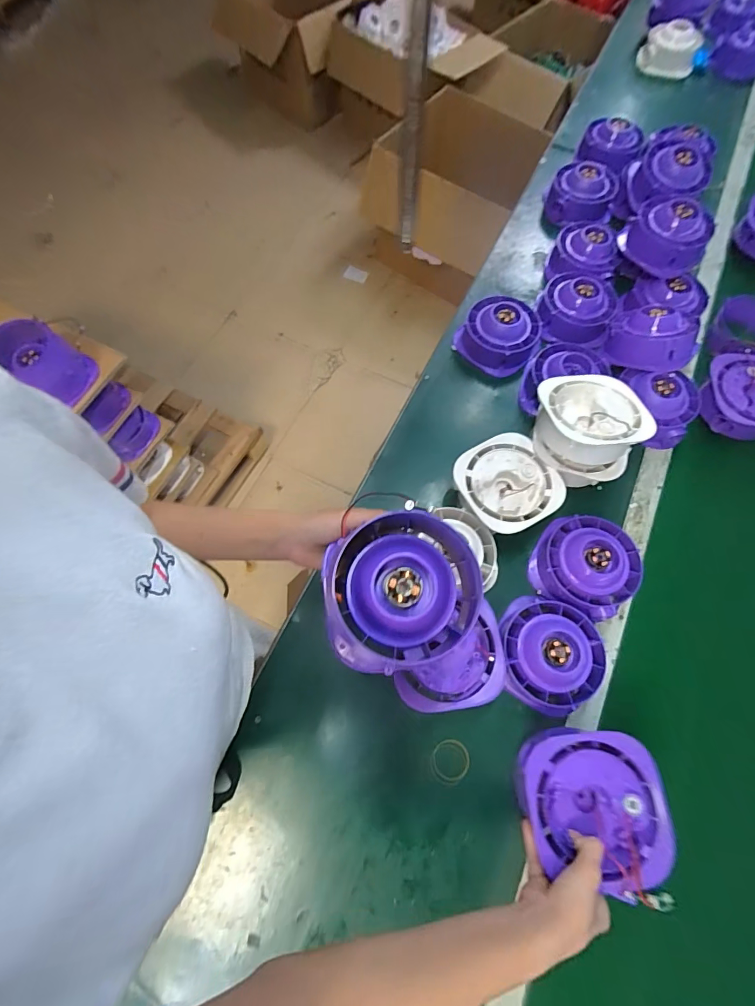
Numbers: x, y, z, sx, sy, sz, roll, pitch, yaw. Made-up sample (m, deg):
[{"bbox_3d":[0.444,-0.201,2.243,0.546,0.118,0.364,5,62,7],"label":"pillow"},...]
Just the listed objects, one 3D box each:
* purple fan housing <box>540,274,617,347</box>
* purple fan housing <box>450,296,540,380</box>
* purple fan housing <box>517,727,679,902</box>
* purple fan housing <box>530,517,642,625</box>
[{"bbox_3d":[0.365,-0.361,0.767,0.127,0.065,0.135,0,70,-1],"label":"purple fan housing"},{"bbox_3d":[0.221,-0.308,0.753,0.136,0.068,0.123,35,73,11],"label":"purple fan housing"},{"bbox_3d":[0.225,0.323,0.450,0.148,0.048,0.148,1,73,5],"label":"purple fan housing"},{"bbox_3d":[0.298,0.085,0.601,0.129,0.063,0.136,0,70,-1],"label":"purple fan housing"}]

